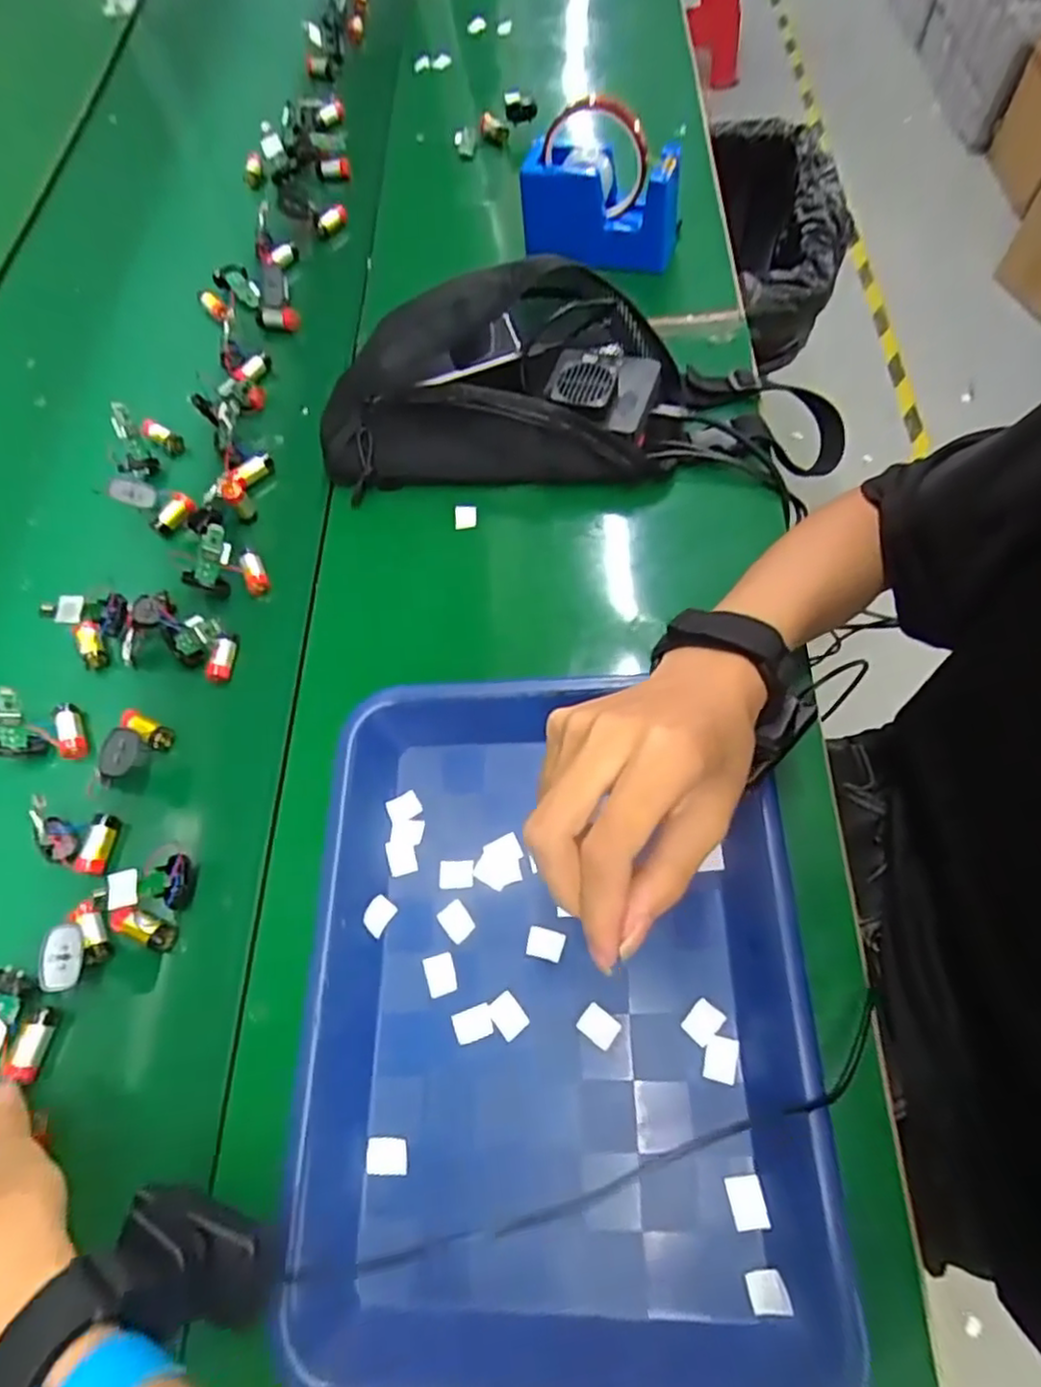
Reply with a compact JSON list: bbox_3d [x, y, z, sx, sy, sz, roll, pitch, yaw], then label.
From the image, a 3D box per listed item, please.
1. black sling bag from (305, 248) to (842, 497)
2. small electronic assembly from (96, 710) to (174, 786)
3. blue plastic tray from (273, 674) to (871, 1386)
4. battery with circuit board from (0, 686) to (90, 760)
[{"bbox_3d":[0.049,-0.242,0.515,0.400,0.081,0.165,1,65,6],"label":"black sling bag"},{"bbox_3d":[-0.257,0.033,0.436,0.034,0.025,0.064,-2,28,3],"label":"small electronic assembly"},{"bbox_3d":[0.010,0.156,0.360,0.264,0.050,0.332,-2,65,2],"label":"blue plastic tray"},{"bbox_3d":[-0.329,0.020,0.447,0.059,0.050,0.038,-2,65,4],"label":"battery with circuit board"}]

